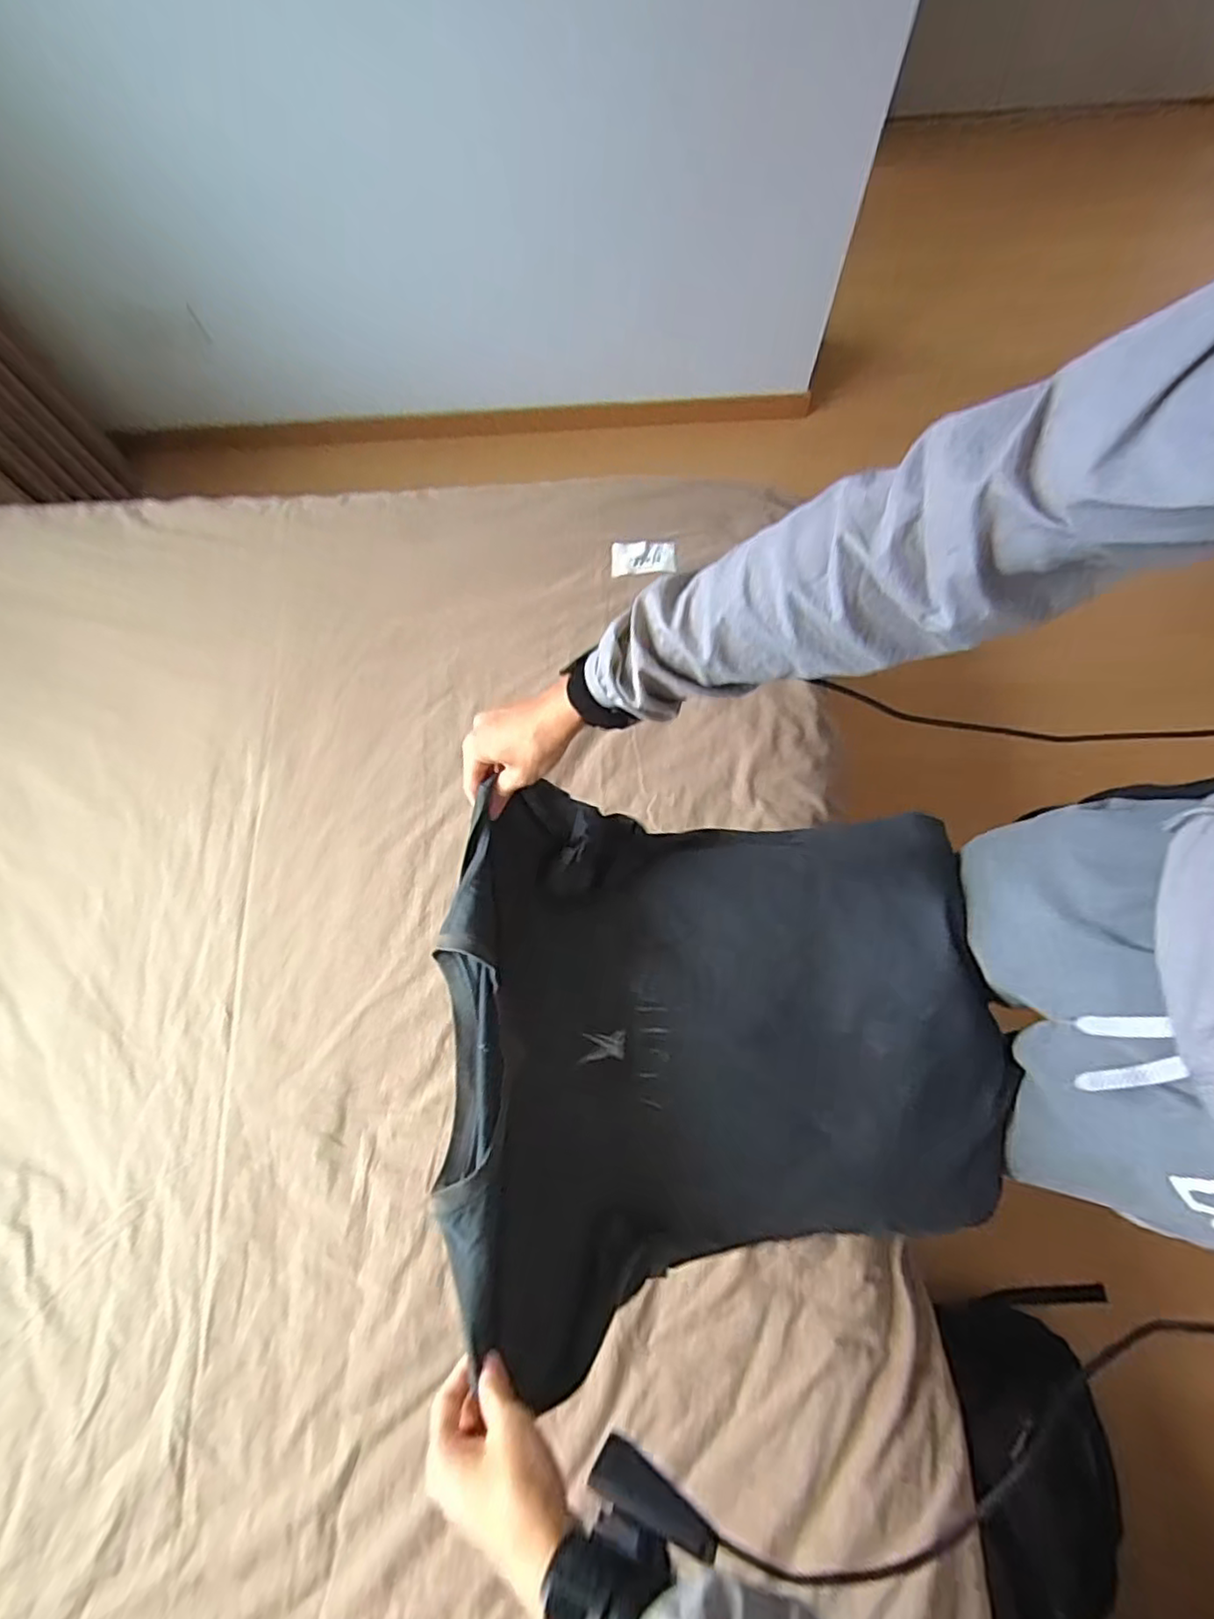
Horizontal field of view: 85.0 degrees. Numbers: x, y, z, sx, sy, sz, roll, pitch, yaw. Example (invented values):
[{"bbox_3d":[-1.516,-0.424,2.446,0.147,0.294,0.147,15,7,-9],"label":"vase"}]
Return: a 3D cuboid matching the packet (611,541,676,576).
[{"bbox_3d":[0.055,-0.375,0.981,0.094,0.005,0.052,-3,72,0],"label":"packet"}]

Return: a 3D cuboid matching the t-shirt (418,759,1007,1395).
[{"bbox_3d":[0.128,0.209,0.614,0.492,0.229,0.424,-5,72,0],"label":"t-shirt"}]

